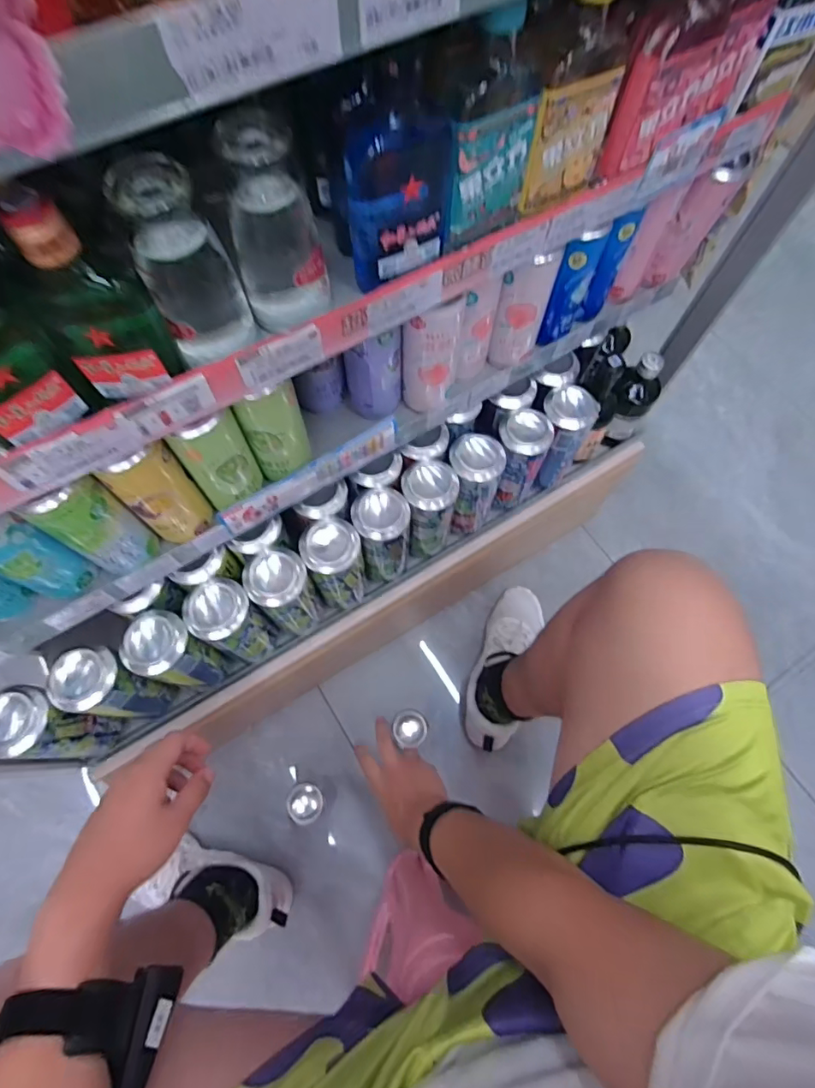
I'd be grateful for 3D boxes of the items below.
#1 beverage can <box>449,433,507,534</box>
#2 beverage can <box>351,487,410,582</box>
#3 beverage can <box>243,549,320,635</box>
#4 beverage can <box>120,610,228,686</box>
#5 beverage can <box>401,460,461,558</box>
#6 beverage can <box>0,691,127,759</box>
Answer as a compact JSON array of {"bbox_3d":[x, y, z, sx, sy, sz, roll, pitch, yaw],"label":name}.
[{"bbox_3d":[0.079,-0.070,0.654,0.061,0.162,0.056,0,69,-1],"label":"beverage can"},{"bbox_3d":[-0.031,-0.012,0.621,0.060,0.164,0.065,0,69,-1],"label":"beverage can"},{"bbox_3d":[-0.140,0.058,0.592,0.066,0.173,0.064,0,69,-1],"label":"beverage can"},{"bbox_3d":[-0.251,0.122,0.563,0.062,0.163,0.062,0,69,-1],"label":"beverage can"},{"bbox_3d":[0.025,-0.042,0.642,0.065,0.160,0.070,0,69,-1],"label":"beverage can"},{"bbox_3d":[-0.372,0.197,0.547,0.058,0.160,0.057,0,69,-1],"label":"beverage can"}]

